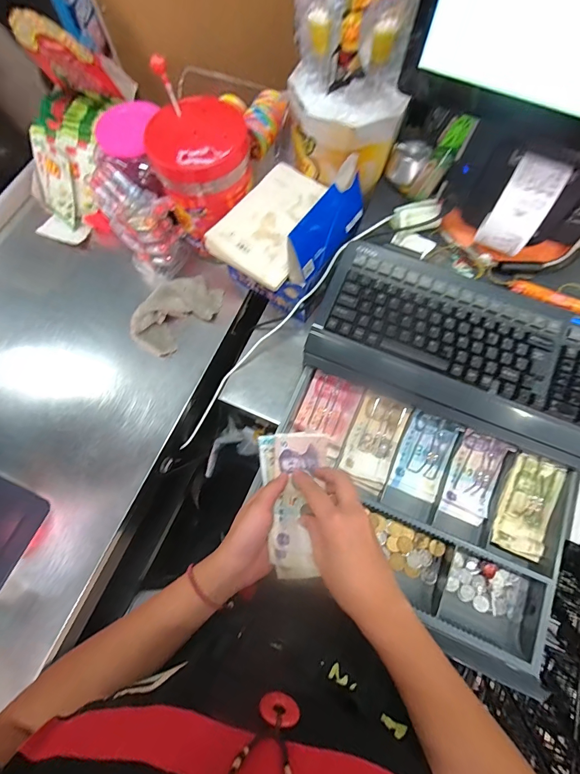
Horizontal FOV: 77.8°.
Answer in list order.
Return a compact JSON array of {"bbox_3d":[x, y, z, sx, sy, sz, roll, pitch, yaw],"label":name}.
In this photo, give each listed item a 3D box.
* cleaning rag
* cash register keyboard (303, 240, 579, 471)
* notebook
[{"bbox_3d":[-0.198,-0.132,0.630,0.094,0.048,0.169,40,75,14],"label":"cleaning rag"},{"bbox_3d":[0.237,-0.053,0.494,0.395,0.068,0.185,23,72,9],"label":"cash register keyboard"},{"bbox_3d":[-0.028,-0.260,0.566,0.129,0.018,0.204,28,74,10],"label":"notebook"}]

